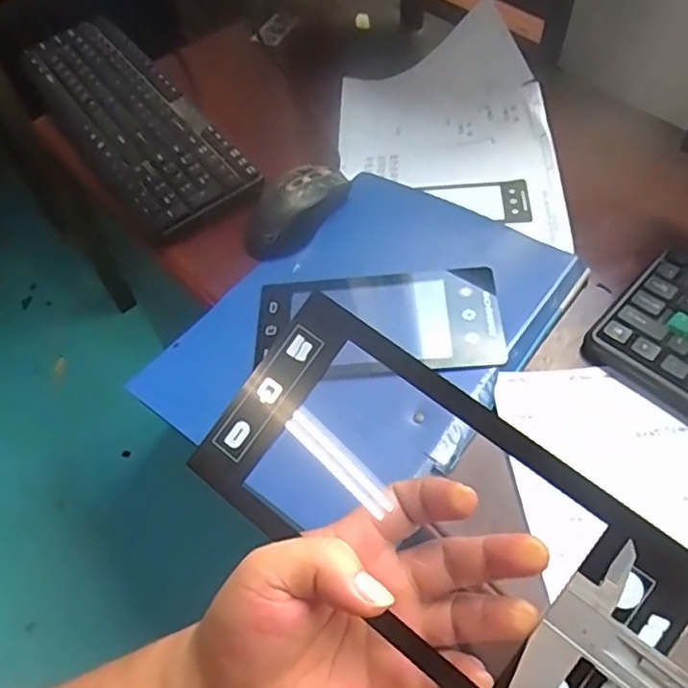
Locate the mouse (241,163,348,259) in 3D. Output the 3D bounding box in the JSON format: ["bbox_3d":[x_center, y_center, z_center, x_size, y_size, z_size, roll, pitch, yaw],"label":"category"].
[{"bbox_3d":[-0.043,-0.129,0.585,0.055,0.032,0.117,28,63,23],"label":"mouse"}]

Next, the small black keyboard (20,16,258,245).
[{"bbox_3d":[-0.235,-0.251,0.689,0.121,0.019,0.377,-32,58,-15],"label":"small black keyboard"}]

